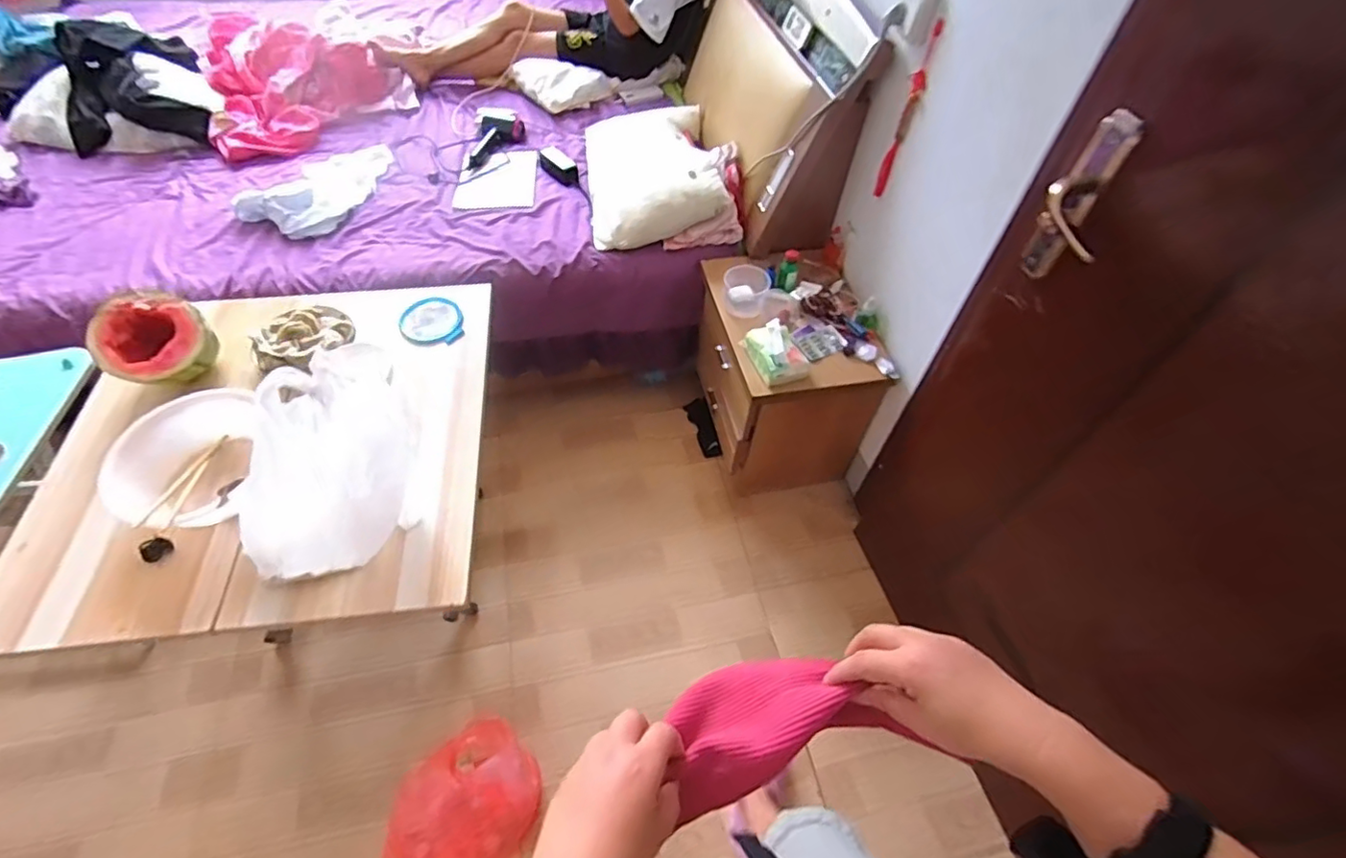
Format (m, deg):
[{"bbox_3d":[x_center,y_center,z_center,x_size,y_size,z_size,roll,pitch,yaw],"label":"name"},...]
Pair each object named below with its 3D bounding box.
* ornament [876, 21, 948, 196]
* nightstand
[{"bbox_3d":[0.449,-0.604,1.133,0.022,0.309,0.037,6,53,2],"label":"ornament"},{"bbox_3d":[0.265,-0.128,1.509,0.315,0.459,0.435,-12,55,-11],"label":"nightstand"}]

